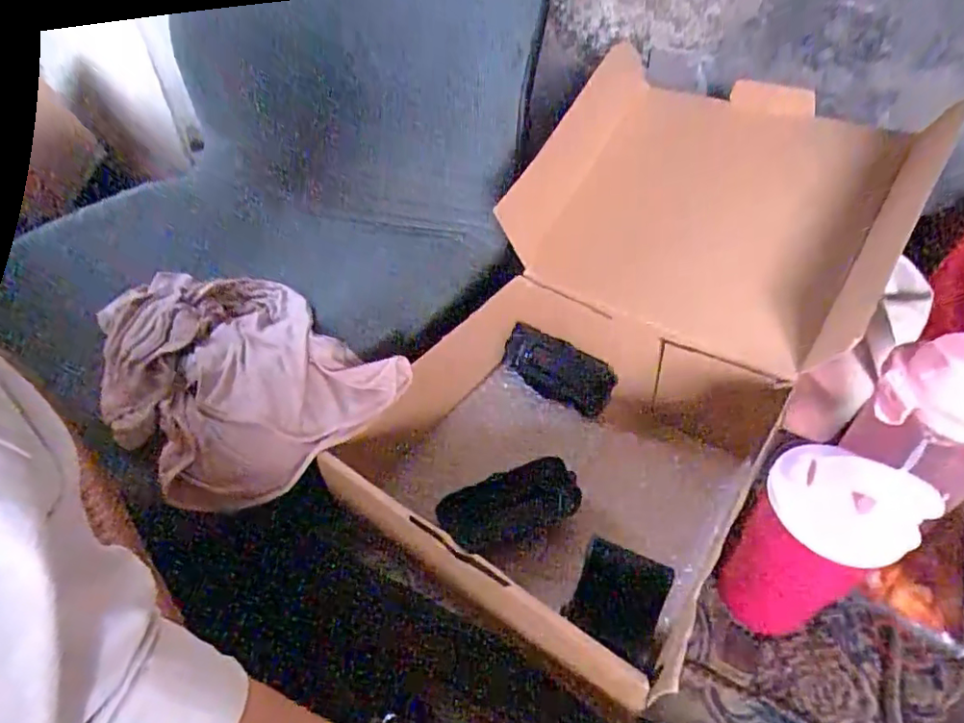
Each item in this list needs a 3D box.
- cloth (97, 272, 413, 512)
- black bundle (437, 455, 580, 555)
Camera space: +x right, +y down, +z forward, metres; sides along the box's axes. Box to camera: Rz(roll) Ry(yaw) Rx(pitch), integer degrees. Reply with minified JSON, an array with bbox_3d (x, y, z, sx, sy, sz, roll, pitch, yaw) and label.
[{"bbox_3d":[-0.209,-0.002,0.463,0.249,0.062,0.175,29,50,31],"label":"cloth"},{"bbox_3d":[0.024,0.114,0.467,0.104,0.041,0.045,-11,42,-9],"label":"black bundle"}]

